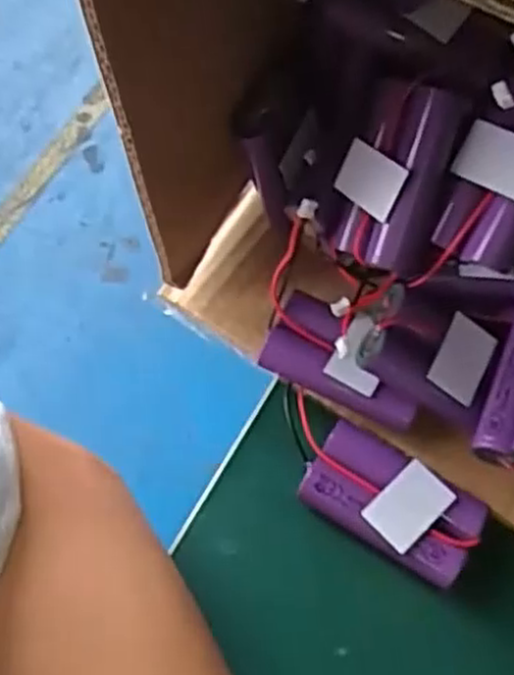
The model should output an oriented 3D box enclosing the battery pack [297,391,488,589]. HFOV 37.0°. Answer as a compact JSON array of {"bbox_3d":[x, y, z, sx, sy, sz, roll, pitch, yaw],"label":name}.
[{"bbox_3d":[0.046,0.059,0.294,0.078,0.015,0.034,31,71,16],"label":"battery pack"}]

